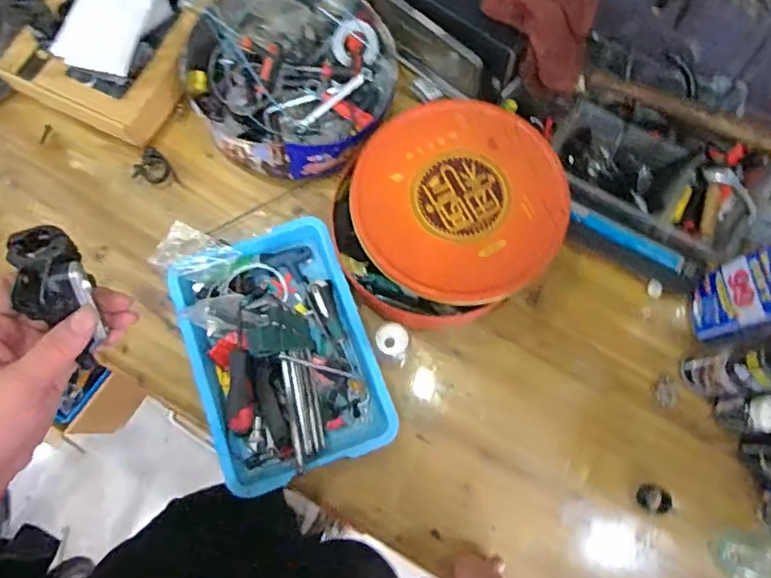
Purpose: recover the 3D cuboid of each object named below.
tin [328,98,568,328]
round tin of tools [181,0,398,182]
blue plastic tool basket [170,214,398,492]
[{"bbox_3d":[0.084,-0.092,0.716,0.264,0.111,0.282,0,76,-1],"label":"tin"},{"bbox_3d":[-0.145,-0.323,0.779,0.307,0.092,0.298,0,76,-1],"label":"round tin of tools"},{"bbox_3d":[-0.138,0.080,0.702,0.222,0.069,0.321,-20,77,-6],"label":"blue plastic tool basket"}]

